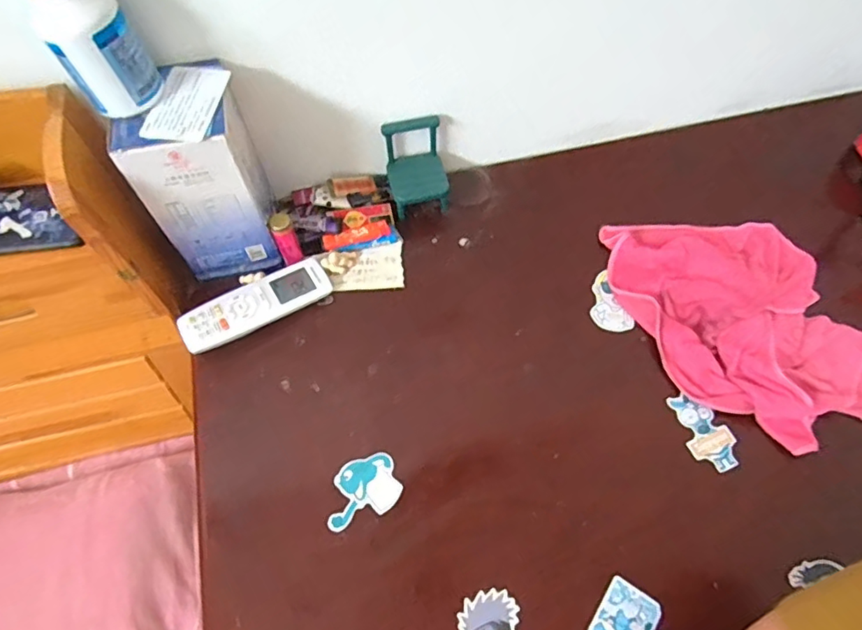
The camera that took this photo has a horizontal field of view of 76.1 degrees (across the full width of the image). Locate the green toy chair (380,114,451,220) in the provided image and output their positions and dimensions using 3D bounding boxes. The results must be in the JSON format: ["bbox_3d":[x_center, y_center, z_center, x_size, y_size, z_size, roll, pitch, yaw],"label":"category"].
[{"bbox_3d":[-0.016,-0.169,0.642,0.070,0.095,0.067,-12,62,-7],"label":"green toy chair"}]

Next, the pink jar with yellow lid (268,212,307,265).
[{"bbox_3d":[-0.158,-0.082,0.601,0.024,0.070,0.018,-24,65,-11],"label":"pink jar with yellow lid"}]

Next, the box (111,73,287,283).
[{"bbox_3d":[-0.226,-0.139,0.561,0.099,0.193,0.107,-11,63,-4],"label":"box"}]

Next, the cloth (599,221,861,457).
[{"bbox_3d":[0.333,-0.002,0.583,0.215,0.038,0.269,-15,63,-6],"label":"cloth"}]

